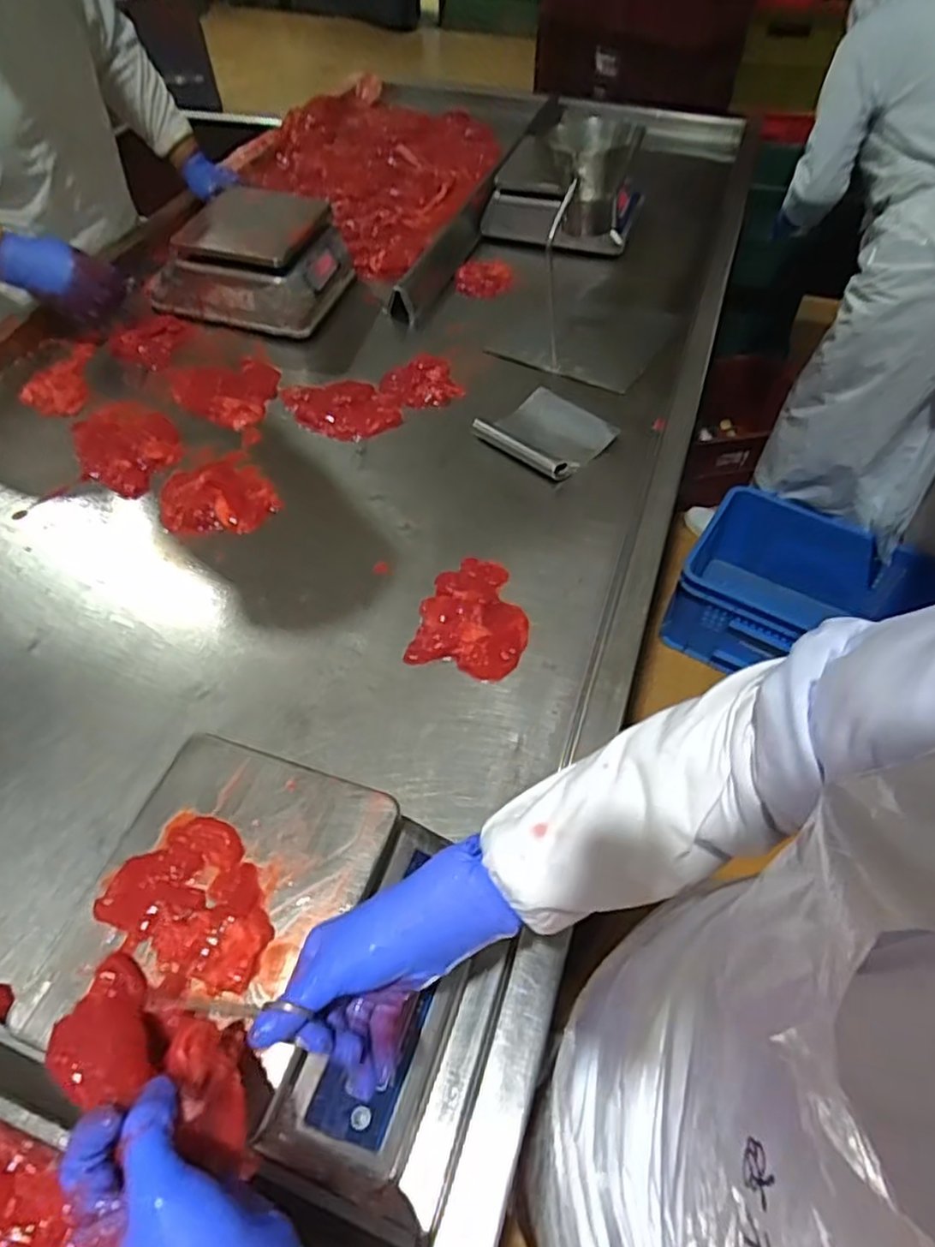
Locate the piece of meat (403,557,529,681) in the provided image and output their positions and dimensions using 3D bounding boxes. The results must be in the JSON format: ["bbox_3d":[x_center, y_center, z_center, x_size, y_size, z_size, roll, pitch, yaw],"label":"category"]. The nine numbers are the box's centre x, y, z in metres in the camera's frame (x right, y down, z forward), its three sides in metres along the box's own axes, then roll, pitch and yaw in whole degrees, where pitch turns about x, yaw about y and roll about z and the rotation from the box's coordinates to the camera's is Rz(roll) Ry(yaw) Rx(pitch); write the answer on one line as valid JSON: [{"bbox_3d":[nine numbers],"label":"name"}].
[{"bbox_3d":[0.010,-0.013,0.765,0.118,0.021,0.154,12,53,9],"label":"piece of meat"}]

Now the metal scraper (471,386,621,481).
[{"bbox_3d":[0.114,-0.274,0.967,0.152,0.022,0.152,35,60,24],"label":"metal scraper"}]

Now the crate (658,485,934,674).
[{"bbox_3d":[0.774,-0.050,1.616,0.512,0.218,0.393,27,57,20],"label":"crate"}]

